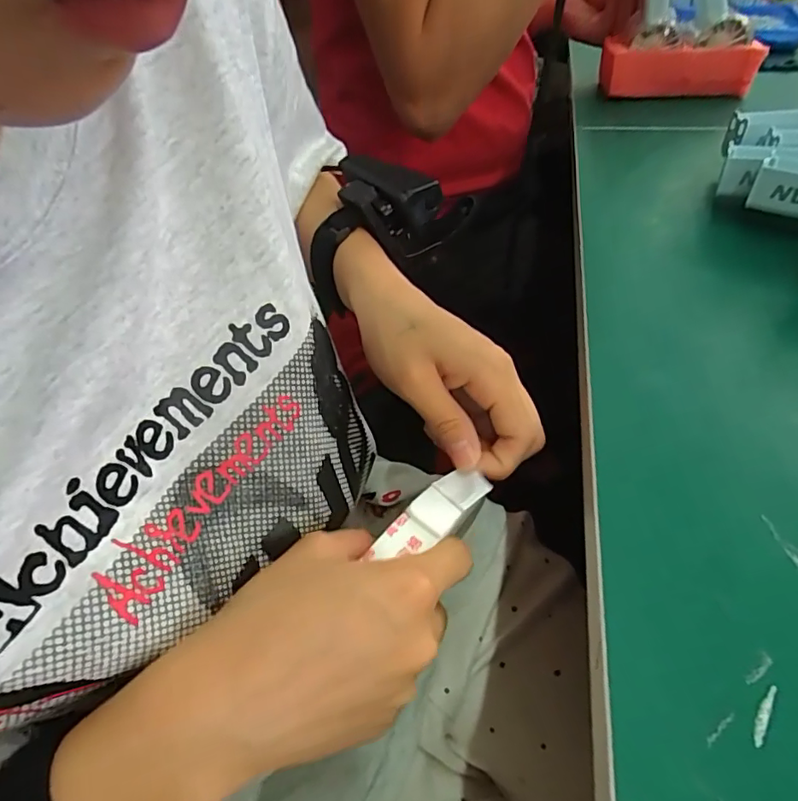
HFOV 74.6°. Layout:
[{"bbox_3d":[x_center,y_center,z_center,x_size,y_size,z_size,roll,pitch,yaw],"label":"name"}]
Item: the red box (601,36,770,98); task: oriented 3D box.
[{"bbox_3d":[0.299,-0.359,0.566,0.152,0.045,0.057,13,47,16],"label":"red box"}]

